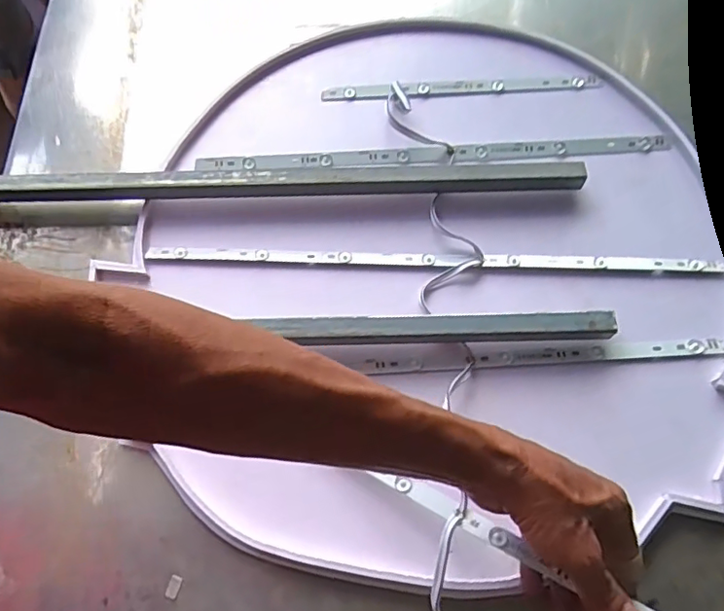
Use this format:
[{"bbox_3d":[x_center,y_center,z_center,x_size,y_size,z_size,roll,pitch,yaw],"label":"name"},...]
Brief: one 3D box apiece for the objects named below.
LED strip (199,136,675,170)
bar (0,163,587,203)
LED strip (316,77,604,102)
[{"bbox_3d":[0.068,-0.150,0.555,0.462,0.010,0.017,-3,69,1],"label":"LED strip"},{"bbox_3d":[-0.096,-0.116,0.531,0.593,0.031,0.020,-1,69,2],"label":"bar"},{"bbox_3d":[0.104,-0.226,0.584,0.286,0.014,0.015,-2,69,2],"label":"LED strip"}]

